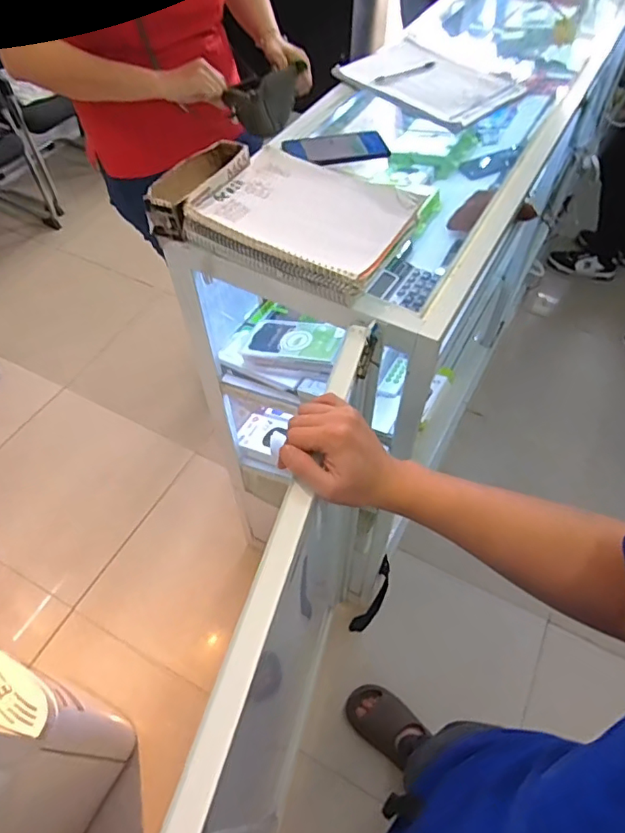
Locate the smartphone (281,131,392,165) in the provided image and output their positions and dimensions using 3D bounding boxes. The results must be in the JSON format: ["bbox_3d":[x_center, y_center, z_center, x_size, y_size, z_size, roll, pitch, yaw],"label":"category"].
[{"bbox_3d":[0.040,-0.428,0.841,0.161,0.016,0.069,-12,61,-9],"label":"smartphone"}]

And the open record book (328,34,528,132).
[{"bbox_3d":[0.214,-0.613,0.956,0.296,0.027,0.218,39,63,24],"label":"open record book"}]

